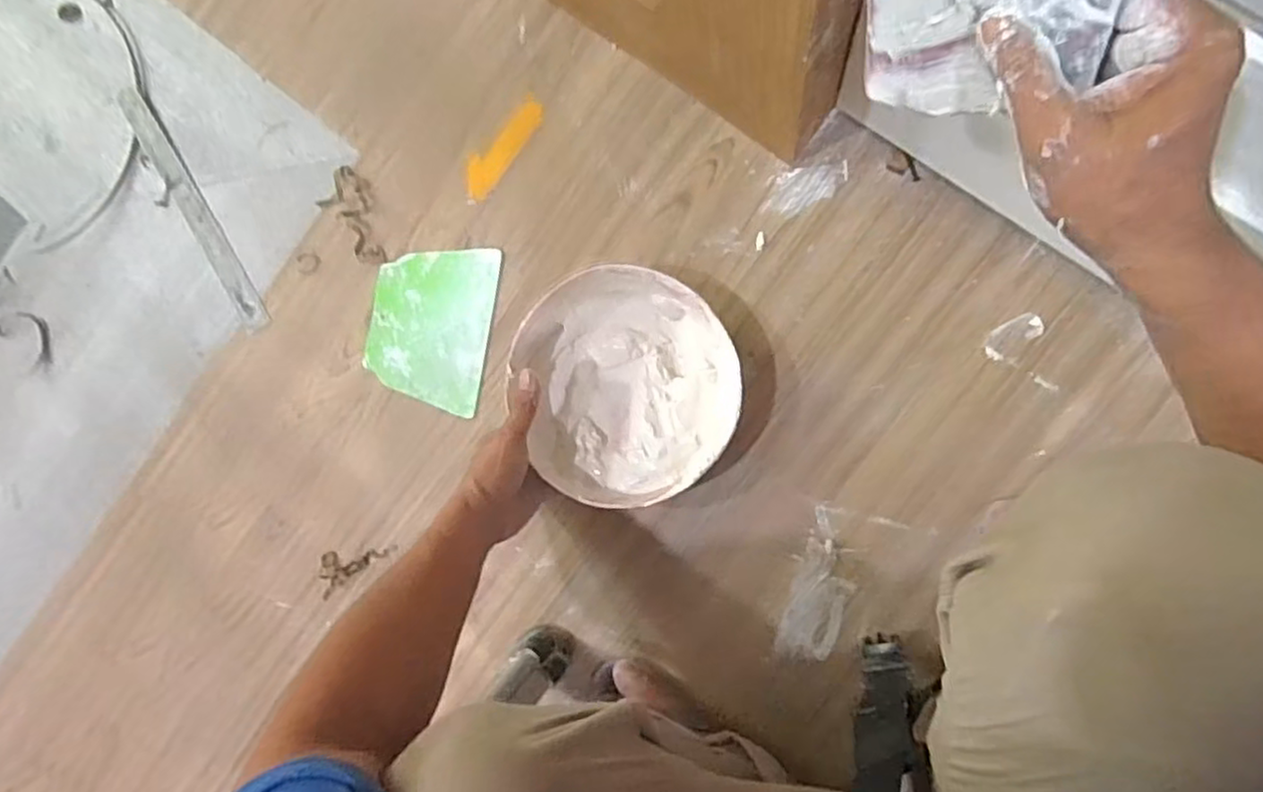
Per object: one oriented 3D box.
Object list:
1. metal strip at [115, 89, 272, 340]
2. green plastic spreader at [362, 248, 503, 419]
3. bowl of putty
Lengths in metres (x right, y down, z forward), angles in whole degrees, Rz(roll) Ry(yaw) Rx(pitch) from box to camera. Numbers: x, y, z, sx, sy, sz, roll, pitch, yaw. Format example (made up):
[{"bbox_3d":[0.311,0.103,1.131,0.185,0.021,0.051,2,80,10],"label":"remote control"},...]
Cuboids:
[{"bbox_3d":[-0.485,-0.207,0.779,0.031,0.008,0.310,-32,84,2],"label":"metal strip"},{"bbox_3d":[-0.209,-0.074,0.726,0.129,0.004,0.163,10,90,8],"label":"green plastic spreader"},{"bbox_3d":[-0.003,-0.010,0.644,0.189,0.063,0.204,0,89,8],"label":"bowl of putty"}]

